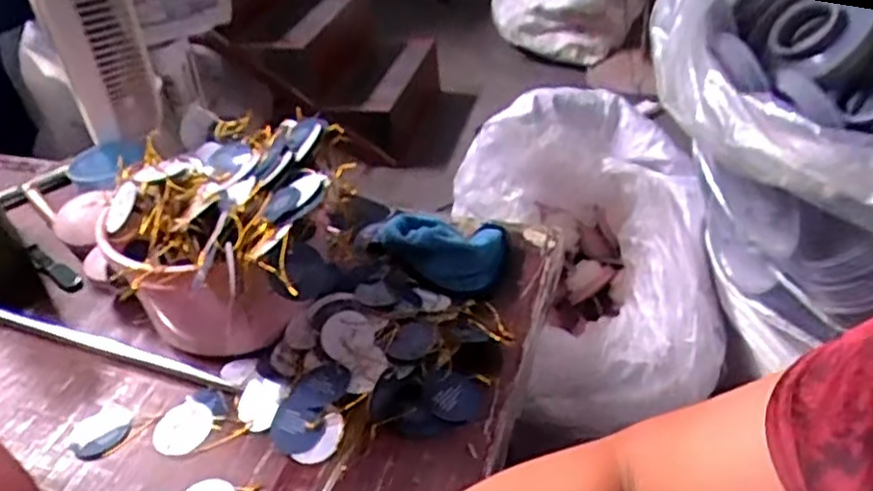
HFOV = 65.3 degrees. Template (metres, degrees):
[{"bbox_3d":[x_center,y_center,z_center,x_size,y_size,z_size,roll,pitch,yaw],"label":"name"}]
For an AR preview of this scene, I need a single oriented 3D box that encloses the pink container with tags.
[{"bbox_3d":[-0.205,0.003,0.697,0.235,0.176,0.254,-9,38,-5],"label":"pink container with tags"}]

